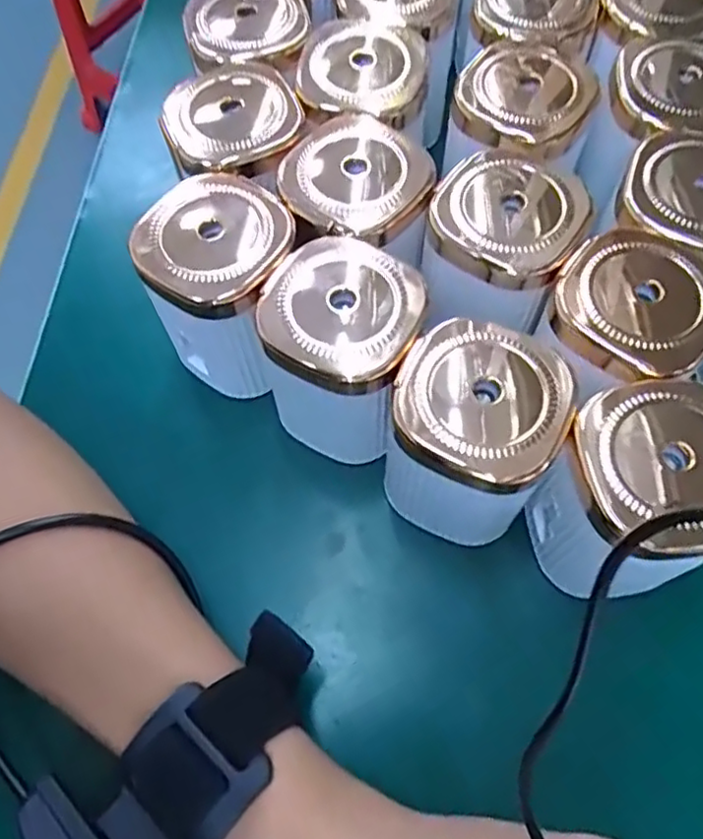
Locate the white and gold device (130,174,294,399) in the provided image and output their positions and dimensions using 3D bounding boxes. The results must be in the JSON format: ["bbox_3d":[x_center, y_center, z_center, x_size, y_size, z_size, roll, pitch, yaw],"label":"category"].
[{"bbox_3d":[-0.049,-0.053,0.260,0.050,0.074,0.053,-1,62,2],"label":"white and gold device"}]

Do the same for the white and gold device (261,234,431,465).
[{"bbox_3d":[-0.002,-0.024,0.248,0.053,0.077,0.054,25,66,15],"label":"white and gold device"}]

